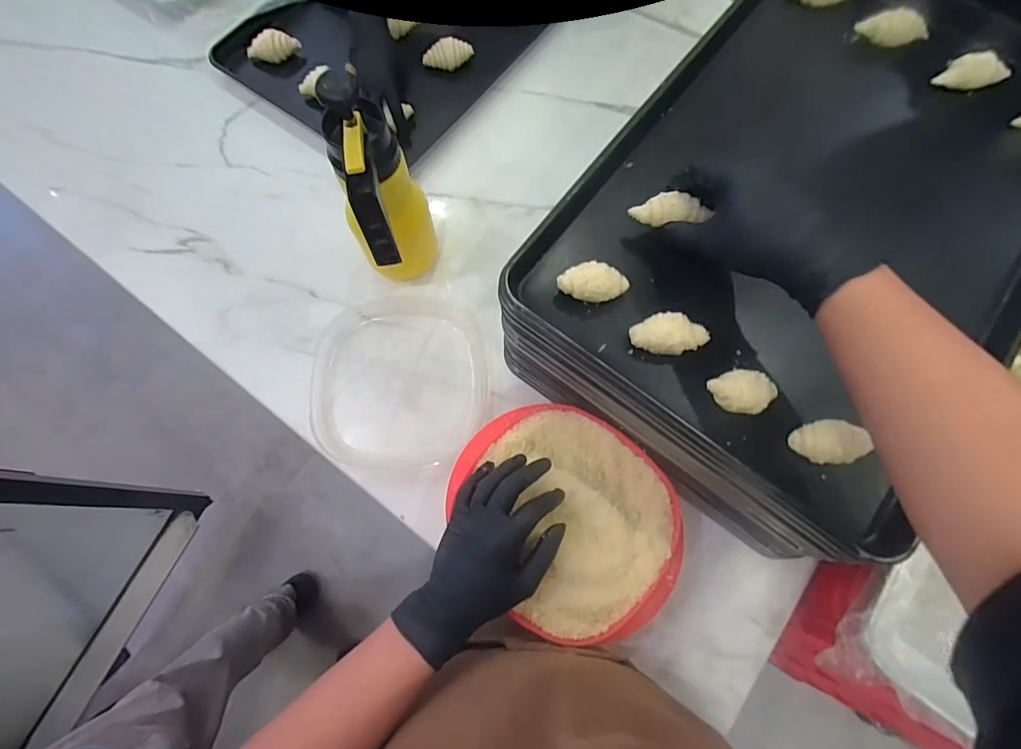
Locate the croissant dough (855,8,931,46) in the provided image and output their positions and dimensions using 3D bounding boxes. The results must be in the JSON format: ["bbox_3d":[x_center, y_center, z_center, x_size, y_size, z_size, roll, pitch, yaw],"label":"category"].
[{"bbox_3d":[0.426,-0.384,0.527,0.069,0.024,0.026,7,73,2],"label":"croissant dough"}]

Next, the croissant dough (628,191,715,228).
[{"bbox_3d":[0.143,-0.151,0.436,0.064,0.017,0.026,-1,71,17],"label":"croissant dough"}]

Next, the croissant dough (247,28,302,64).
[{"bbox_3d":[-0.372,-0.517,0.747,0.077,0.034,0.034,-3,72,-2],"label":"croissant dough"}]

